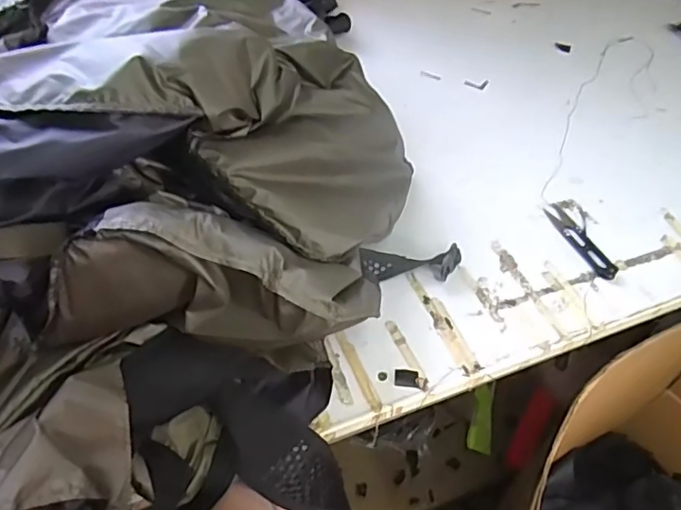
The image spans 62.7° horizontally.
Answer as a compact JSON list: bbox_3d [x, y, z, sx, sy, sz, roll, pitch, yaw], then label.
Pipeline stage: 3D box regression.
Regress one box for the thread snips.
[{"bbox_3d":[0.252,-0.015,0.587,0.026,0.004,0.102,-19,55,-18],"label":"thread snips"}]

